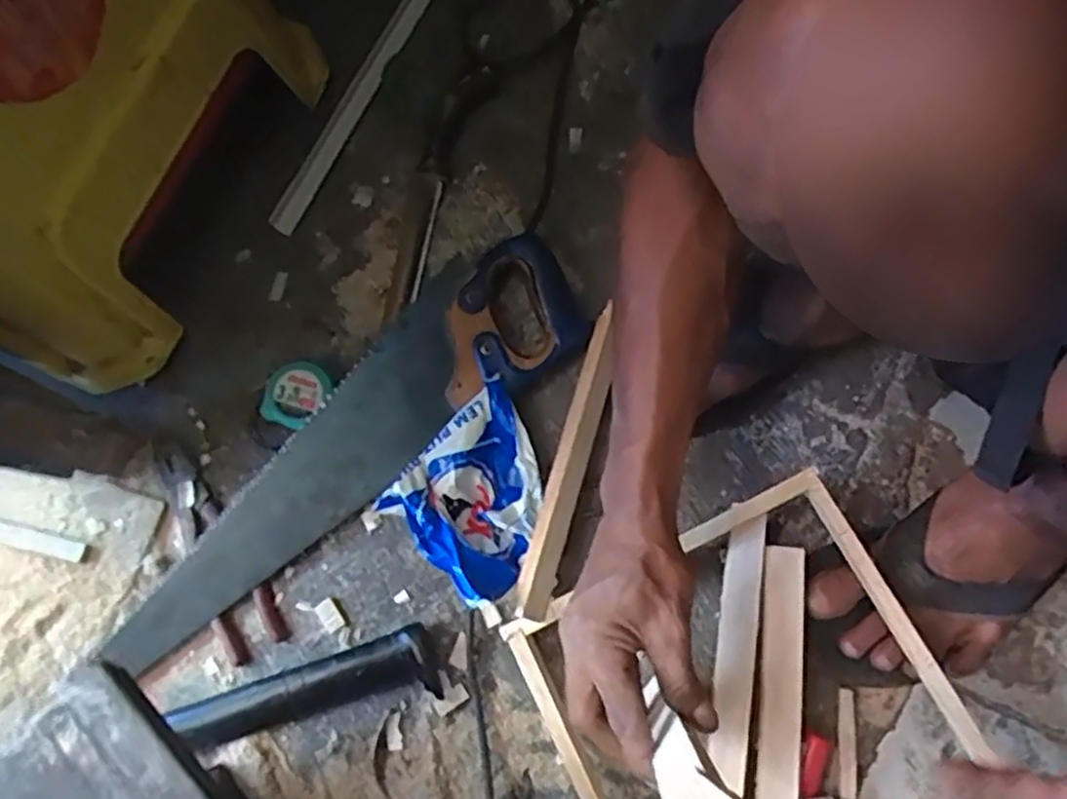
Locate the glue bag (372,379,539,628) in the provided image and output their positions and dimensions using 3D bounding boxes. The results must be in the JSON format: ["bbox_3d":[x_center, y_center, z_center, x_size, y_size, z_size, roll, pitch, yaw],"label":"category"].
[{"bbox_3d":[-0.036,0.073,0.571,0.118,0.061,0.135,40,80,10],"label":"glue bag"}]

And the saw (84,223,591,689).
[{"bbox_3d":[-0.153,0.031,0.591,0.453,0.041,0.111,-38,78,-8],"label":"saw"}]

